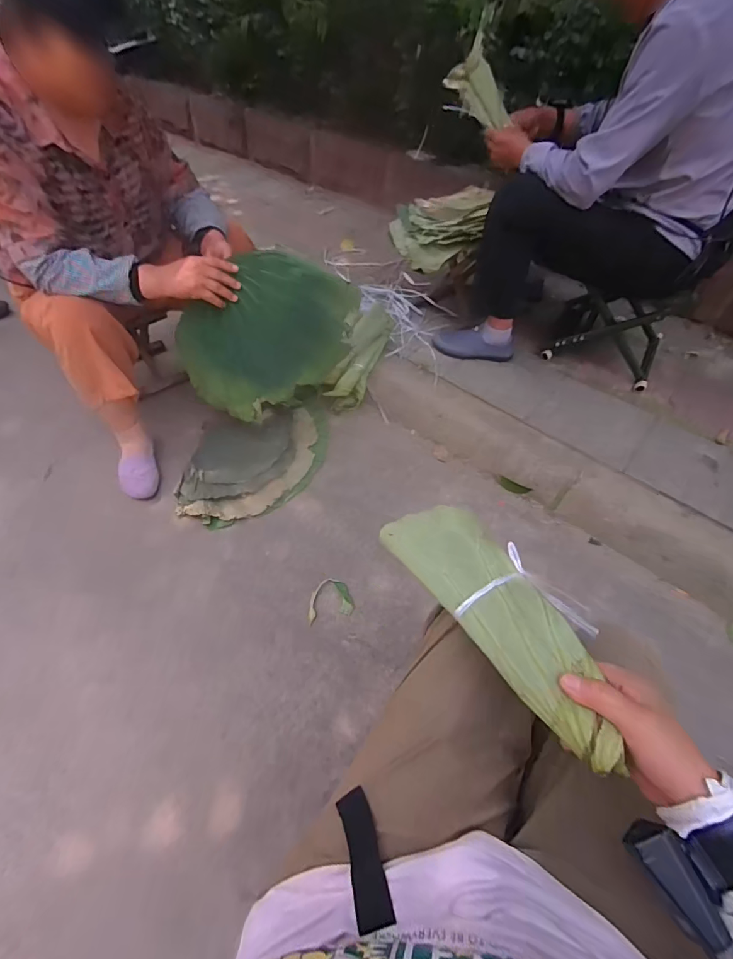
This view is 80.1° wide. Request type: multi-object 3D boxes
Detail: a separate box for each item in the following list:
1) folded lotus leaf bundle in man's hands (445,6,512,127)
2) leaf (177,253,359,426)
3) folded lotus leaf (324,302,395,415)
[{"bbox_3d":[0.308,-1.110,1.171,0.062,0.194,0.233,-19,54,-18],"label":"folded lotus leaf bundle in man's hands"},{"bbox_3d":[-0.241,-0.357,1.092,0.434,0.329,0.151,-13,52,-13],"label":"leaf"},{"bbox_3d":[-0.029,-0.397,1.396,0.125,0.068,0.374,19,81,13],"label":"folded lotus leaf"}]

